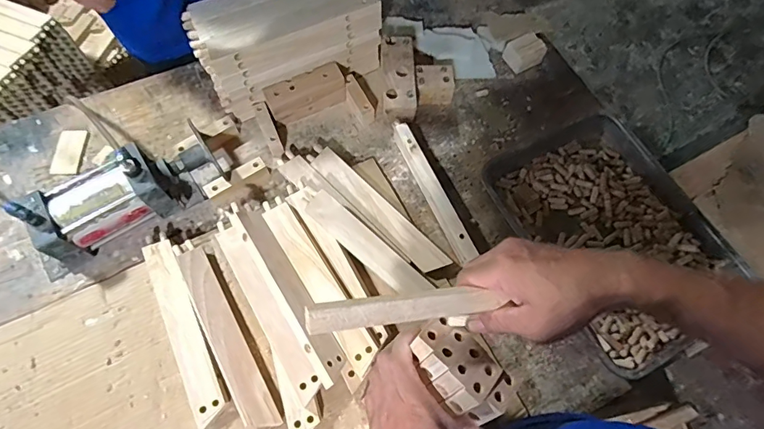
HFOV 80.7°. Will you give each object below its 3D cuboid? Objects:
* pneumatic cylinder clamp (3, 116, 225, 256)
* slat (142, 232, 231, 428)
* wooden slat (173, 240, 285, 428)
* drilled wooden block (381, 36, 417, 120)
[{"bbox_3d":[-0.395,-0.042,0.710,0.283,0.121,0.102,-30,70,-13],"label":"pneumatic cylinder clamp"},{"bbox_3d":[-0.298,0.162,0.672,0.050,0.027,0.292,-26,70,-12],"label":"slat"},{"bbox_3d":[-0.232,0.171,0.665,0.049,0.034,0.298,-27,70,-12],"label":"wooden slat"},{"bbox_3d":[0.030,-0.247,0.808,0.060,0.039,0.164,-2,67,-2],"label":"drilled wooden block"}]

